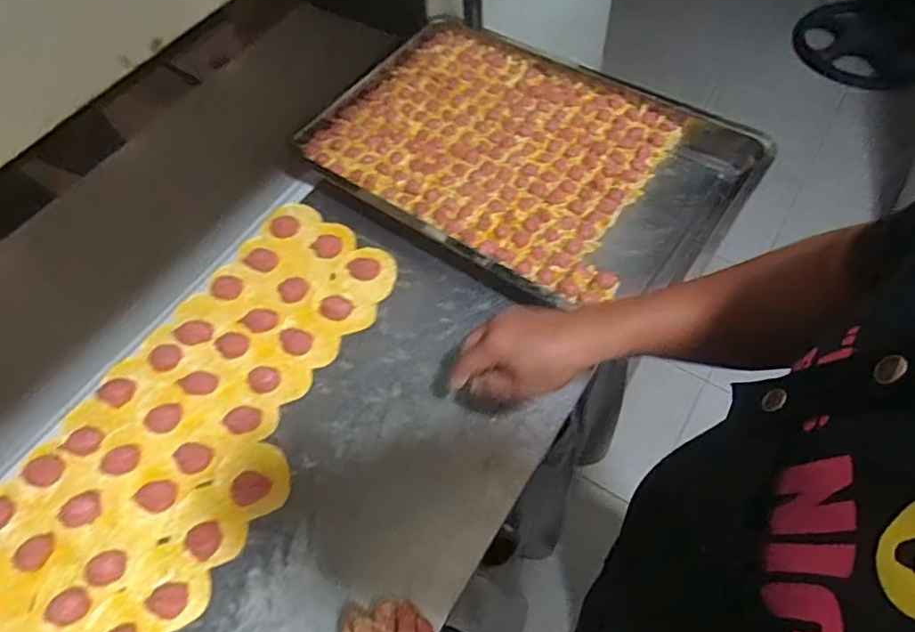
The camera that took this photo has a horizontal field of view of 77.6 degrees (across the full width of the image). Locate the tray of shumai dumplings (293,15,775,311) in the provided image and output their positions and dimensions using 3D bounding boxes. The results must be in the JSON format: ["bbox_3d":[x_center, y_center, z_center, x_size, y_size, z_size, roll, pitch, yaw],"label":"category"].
[{"bbox_3d":[0.082,-0.235,0.814,0.589,0.047,0.397,32,67,18],"label":"tray of shumai dumplings"}]

